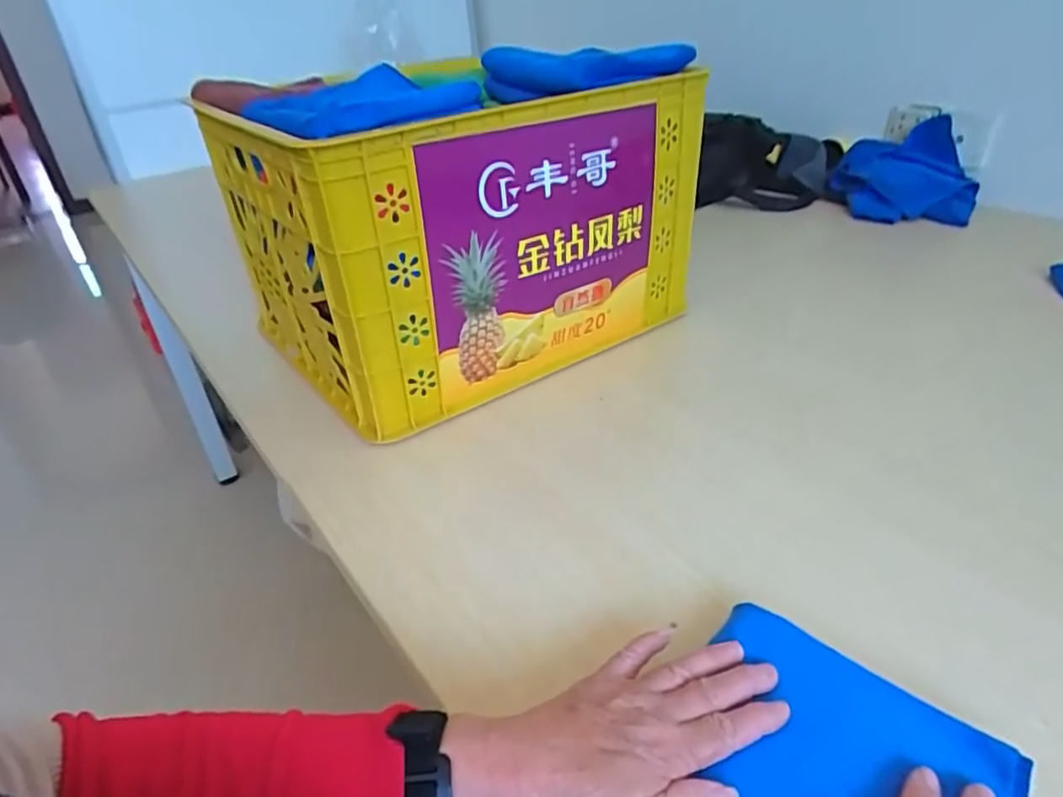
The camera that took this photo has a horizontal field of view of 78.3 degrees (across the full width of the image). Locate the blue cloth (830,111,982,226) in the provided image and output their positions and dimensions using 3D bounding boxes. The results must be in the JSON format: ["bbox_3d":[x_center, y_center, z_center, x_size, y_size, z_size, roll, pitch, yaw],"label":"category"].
[{"bbox_3d":[0.702,-0.421,1.229,0.246,0.128,0.242,19,39,30],"label":"blue cloth"}]

